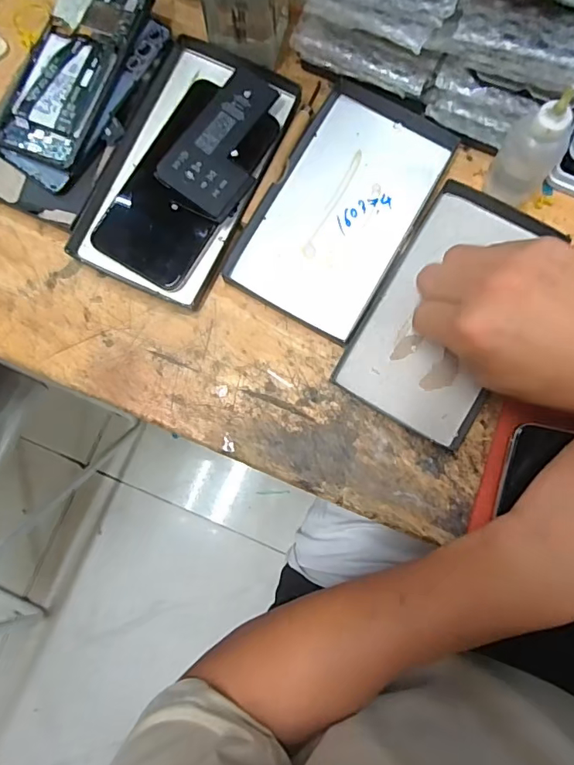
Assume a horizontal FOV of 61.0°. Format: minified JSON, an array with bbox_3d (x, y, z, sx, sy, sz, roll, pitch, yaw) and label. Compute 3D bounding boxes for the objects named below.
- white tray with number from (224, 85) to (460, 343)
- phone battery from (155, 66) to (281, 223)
[{"bbox_3d":[0.041,-0.128,0.358,0.103,0.013,0.177,30,85,3],"label":"white tray with number"},{"bbox_3d":[-0.045,-0.179,0.365,0.064,0.010,0.112,34,84,5],"label":"phone battery"}]

